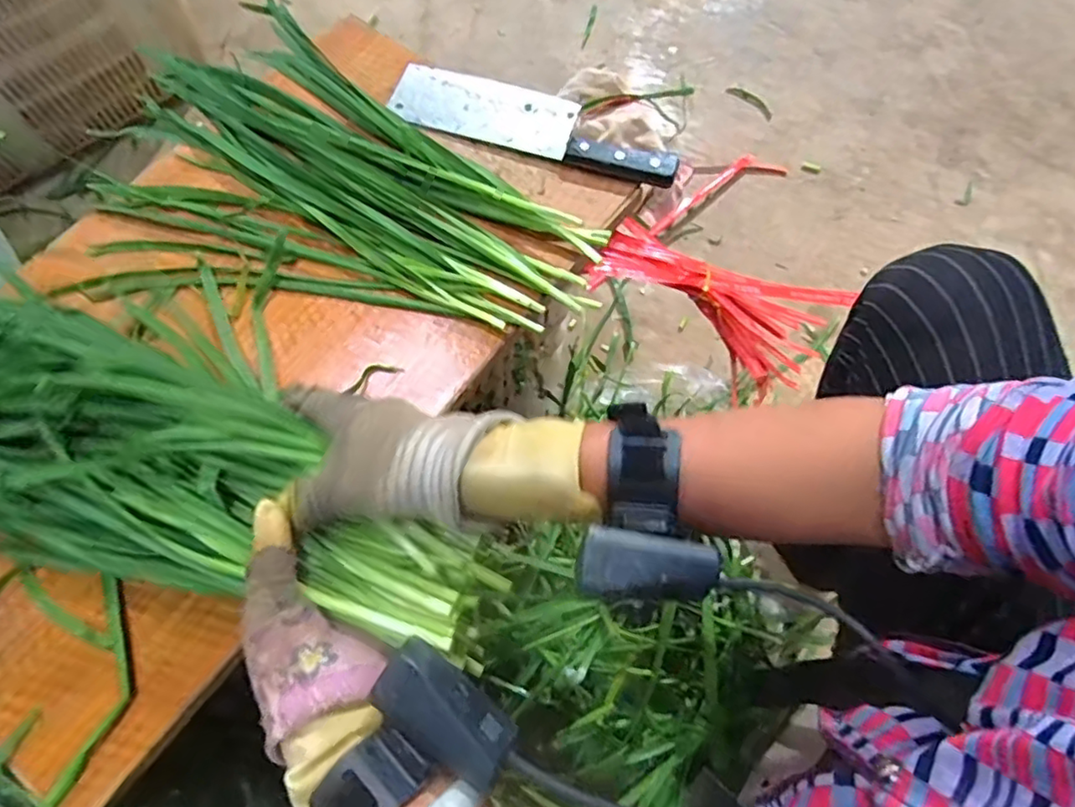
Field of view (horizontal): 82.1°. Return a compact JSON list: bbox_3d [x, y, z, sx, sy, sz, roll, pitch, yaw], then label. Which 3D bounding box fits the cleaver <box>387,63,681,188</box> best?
[{"bbox_3d":[-0.002,-0.253,0.552,0.261,0.021,0.063,18,68,7],"label":"cleaver"}]

